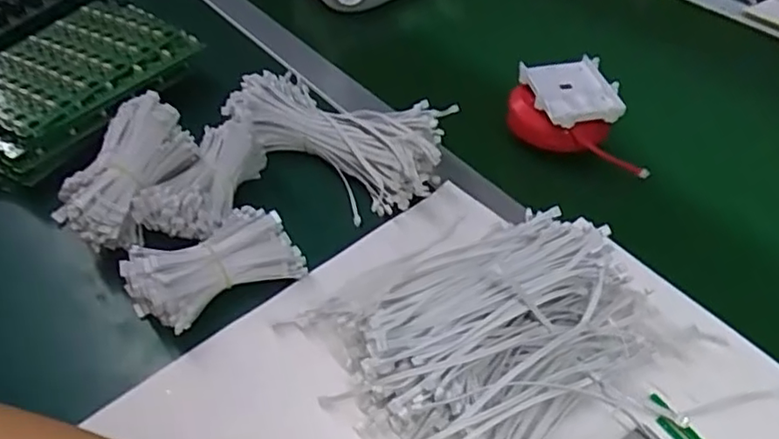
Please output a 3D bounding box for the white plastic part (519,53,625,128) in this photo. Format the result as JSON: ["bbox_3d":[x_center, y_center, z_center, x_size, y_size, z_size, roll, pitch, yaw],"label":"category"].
[{"bbox_3d":[0.152,-0.108,0.530,0.069,0.012,0.084,-8,46,-4],"label":"white plastic part"}]

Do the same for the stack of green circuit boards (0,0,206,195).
[{"bbox_3d":[-0.295,-0.120,0.582,0.147,0.050,0.214,27,52,24],"label":"stack of green circuit boards"}]

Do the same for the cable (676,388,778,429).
[{"bbox_3d":[0.216,0.107,0.377,0.098,0.019,0.012,-18,46,3],"label":"cable"}]

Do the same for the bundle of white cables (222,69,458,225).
[{"bbox_3d":[-0.044,-0.072,0.530,0.185,0.054,0.098,28,52,26],"label":"bundle of white cables"}]

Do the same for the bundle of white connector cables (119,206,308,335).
[{"bbox_3d":[-0.119,0.033,0.434,0.110,0.046,0.049,-28,52,-25],"label":"bundle of white connector cables"}]

